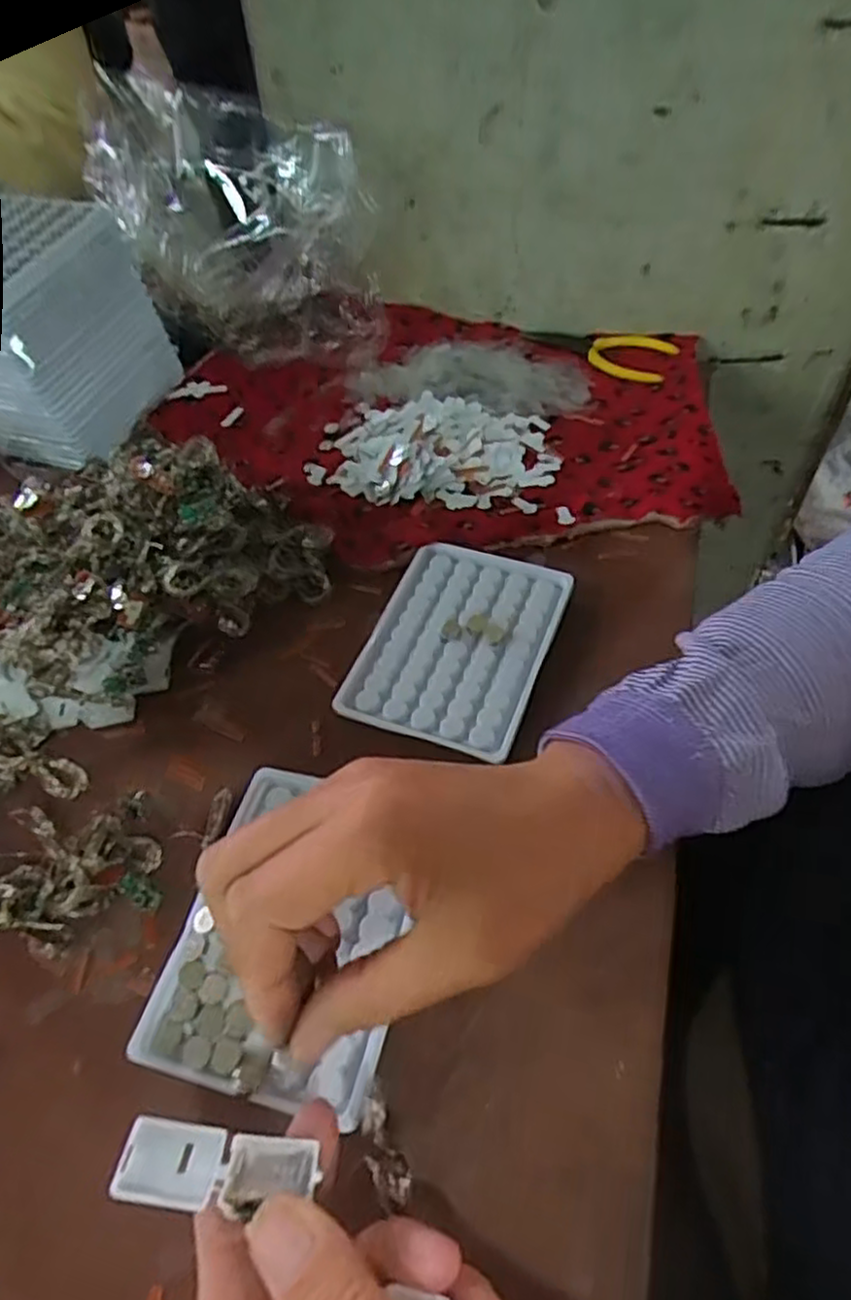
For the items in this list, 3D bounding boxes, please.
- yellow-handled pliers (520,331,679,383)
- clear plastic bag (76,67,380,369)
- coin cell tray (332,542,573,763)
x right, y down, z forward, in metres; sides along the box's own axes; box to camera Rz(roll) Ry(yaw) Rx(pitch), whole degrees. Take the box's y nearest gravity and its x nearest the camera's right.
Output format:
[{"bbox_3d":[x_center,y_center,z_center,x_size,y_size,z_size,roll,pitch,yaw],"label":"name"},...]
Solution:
[{"bbox_3d":[0.134,-0.238,0.577,0.121,0.006,0.053,13,55,14],"label":"yellow-handled pliers"},{"bbox_3d":[-0.143,-0.323,0.556,0.214,0.155,0.082,20,57,19],"label":"clear plastic bag"},{"bbox_3d":[0.018,-0.006,0.402,0.095,0.007,0.128,15,56,16],"label":"coin cell tray"}]

